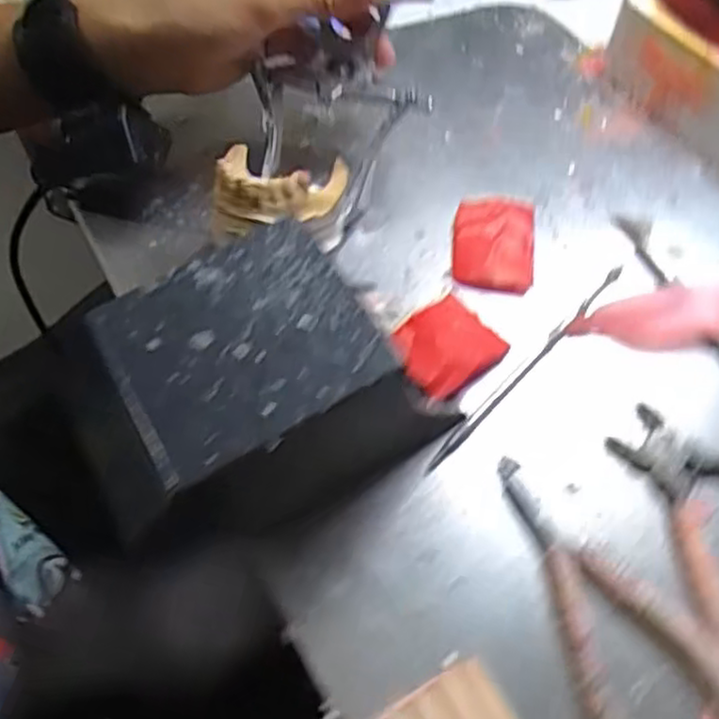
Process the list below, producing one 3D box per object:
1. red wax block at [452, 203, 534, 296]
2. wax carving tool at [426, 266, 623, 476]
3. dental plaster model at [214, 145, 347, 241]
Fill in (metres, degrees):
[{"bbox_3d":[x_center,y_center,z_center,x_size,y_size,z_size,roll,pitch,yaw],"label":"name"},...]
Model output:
[{"bbox_3d":[0.070,-0.059,0.381,0.041,0.011,0.054,4,60,2],"label":"red wax block"},{"bbox_3d":[0.080,0.002,0.348,0.004,0.010,0.145,40,67,21],"label":"wax carving tool"},{"bbox_3d":[-0.036,-0.078,0.328,0.060,0.024,0.037,-6,60,-2],"label":"dental plaster model"}]

